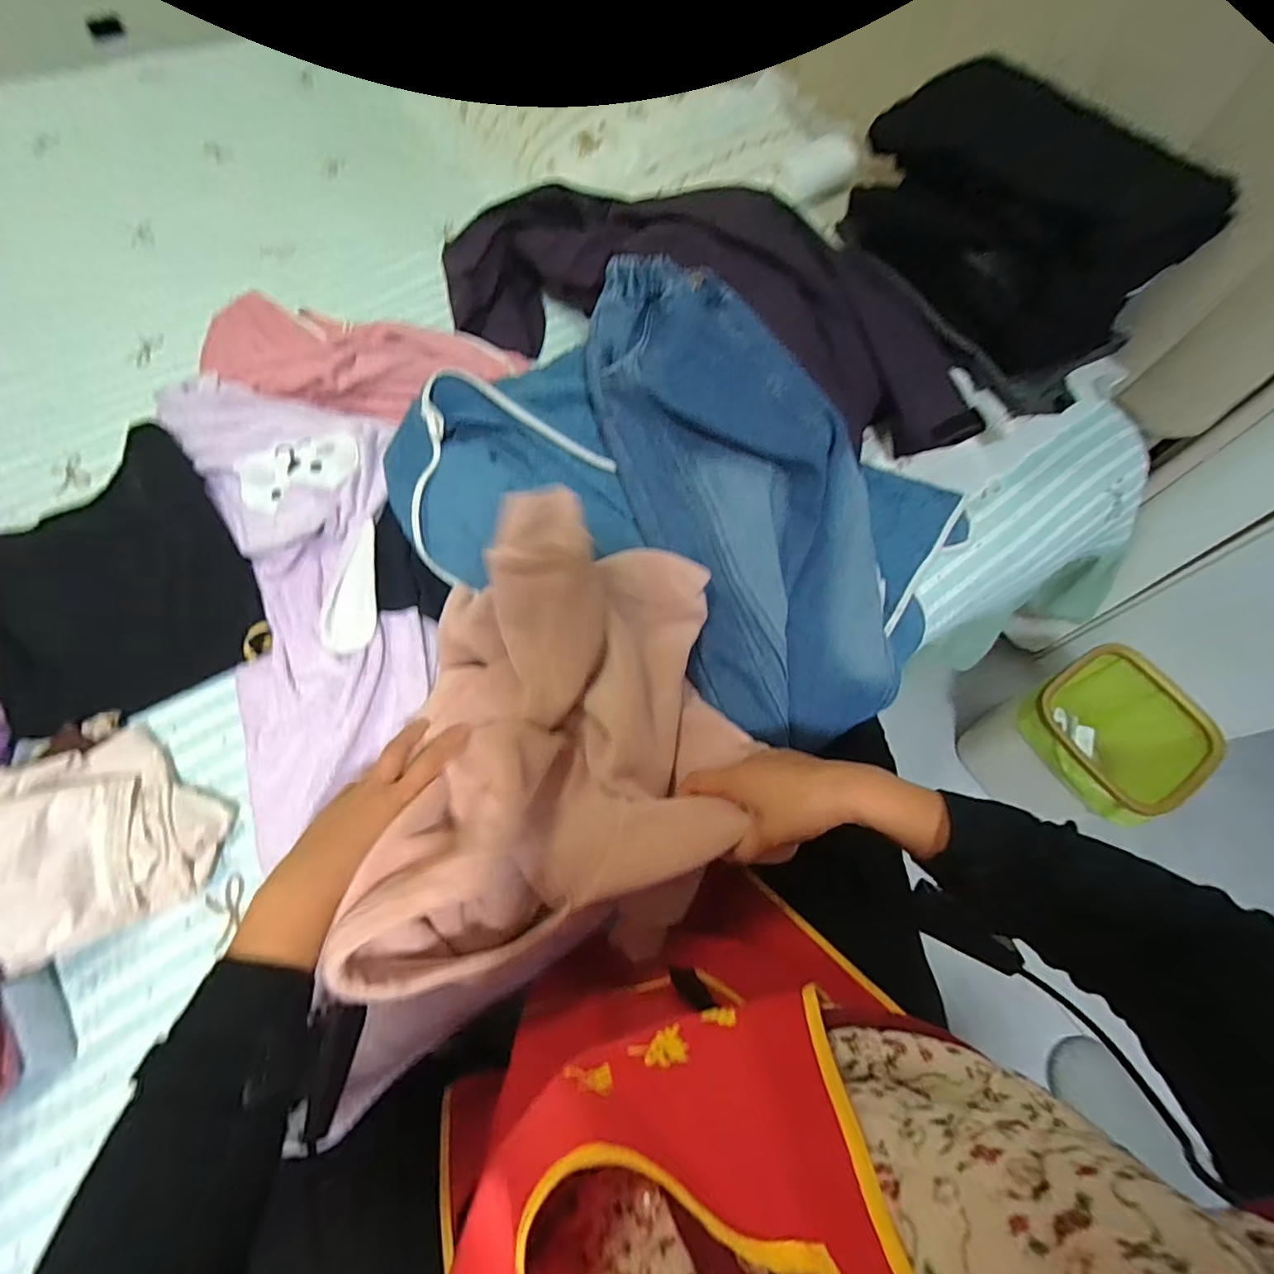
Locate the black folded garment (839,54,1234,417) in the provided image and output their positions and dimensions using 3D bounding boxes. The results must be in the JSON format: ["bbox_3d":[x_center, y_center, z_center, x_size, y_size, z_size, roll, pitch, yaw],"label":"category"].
[{"bbox_3d":[0.420,-0.485,0.670,0.166,0.195,0.389,-39,73,-19],"label":"black folded garment"}]

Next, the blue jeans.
[{"bbox_3d":[0.113,-0.146,0.609,0.230,0.112,0.515,-21,85,-13],"label":"blue jeans"}]

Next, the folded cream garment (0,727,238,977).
[{"bbox_3d":[-0.475,0.166,0.494,0.162,0.073,0.175,-27,69,-15],"label":"folded cream garment"}]

